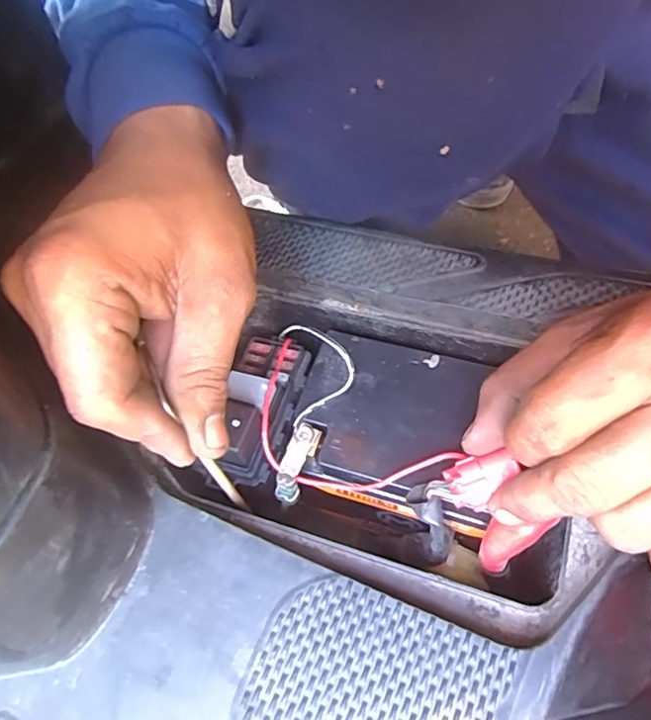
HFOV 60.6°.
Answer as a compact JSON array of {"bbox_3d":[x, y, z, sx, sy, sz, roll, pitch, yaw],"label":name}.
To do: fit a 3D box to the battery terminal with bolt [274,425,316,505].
[{"bbox_3d":[-0.014,0.046,0.242,0.010,0.007,0.035,17,96,5],"label":"battery terminal with bolt"}]

